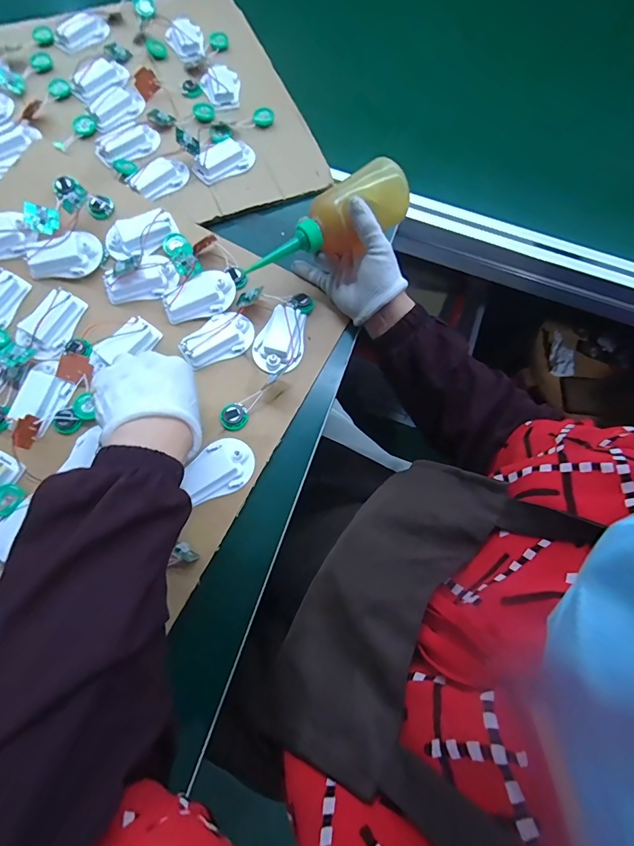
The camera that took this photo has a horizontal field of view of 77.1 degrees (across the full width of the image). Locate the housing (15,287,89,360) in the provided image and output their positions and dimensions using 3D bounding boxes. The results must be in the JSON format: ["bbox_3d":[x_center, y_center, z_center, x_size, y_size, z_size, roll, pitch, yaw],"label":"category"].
[{"bbox_3d":[-0.288,-0.108,0.428,0.047,0.021,0.077,20,72,5],"label":"housing"}]

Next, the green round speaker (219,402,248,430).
[{"bbox_3d":[-0.086,-0.007,0.411,0.027,0.008,0.028,1,72,-2],"label":"green round speaker"}]

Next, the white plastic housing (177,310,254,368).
[{"bbox_3d":[-0.110,-0.094,0.435,0.080,0.018,0.051,-30,75,-11],"label":"white plastic housing"}]

